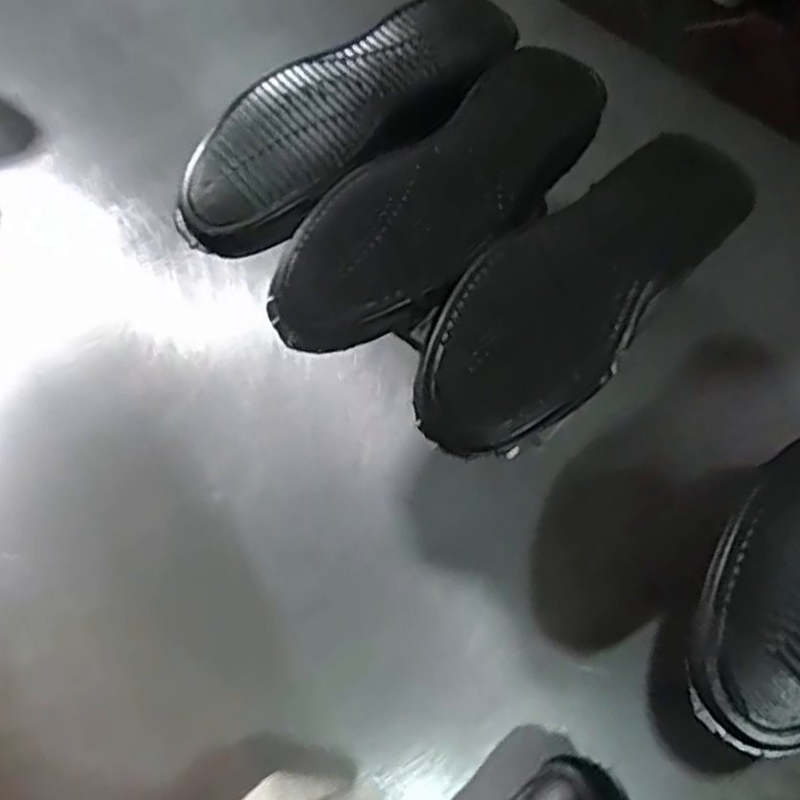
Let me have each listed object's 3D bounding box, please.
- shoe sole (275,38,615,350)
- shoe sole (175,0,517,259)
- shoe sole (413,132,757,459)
[{"bbox_3d":[0.035,-0.139,0.504,0.103,0.038,0.292,40,68,17],"label":"shoe sole"},{"bbox_3d":[-0.037,-0.200,0.531,0.289,0.030,0.112,-36,69,-18],"label":"shoe sole"},{"bbox_3d":[0.107,-0.072,0.461,0.099,0.047,0.251,41,68,17],"label":"shoe sole"}]

